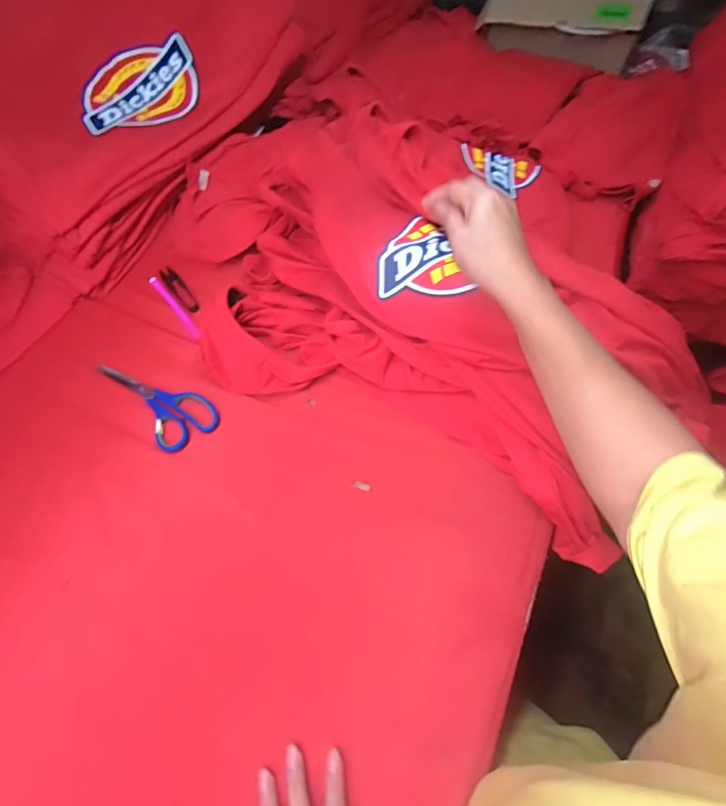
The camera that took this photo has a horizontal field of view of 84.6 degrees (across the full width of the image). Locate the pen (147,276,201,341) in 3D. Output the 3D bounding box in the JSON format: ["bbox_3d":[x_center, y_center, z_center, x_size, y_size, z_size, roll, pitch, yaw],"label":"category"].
[{"bbox_3d":[-0.266,-0.136,0.563,0.011,0.012,0.130,-38,68,-14],"label":"pen"}]

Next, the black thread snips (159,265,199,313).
[{"bbox_3d":[-0.264,-0.165,0.578,0.021,0.009,0.095,-38,68,-14],"label":"black thread snips"}]

